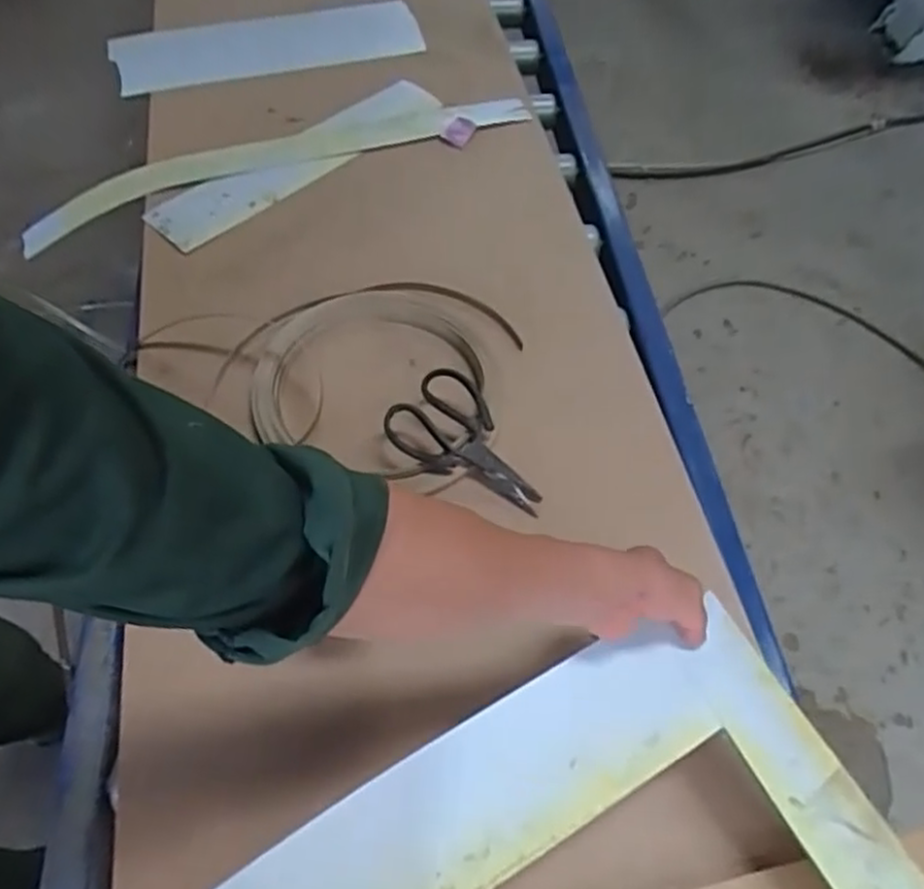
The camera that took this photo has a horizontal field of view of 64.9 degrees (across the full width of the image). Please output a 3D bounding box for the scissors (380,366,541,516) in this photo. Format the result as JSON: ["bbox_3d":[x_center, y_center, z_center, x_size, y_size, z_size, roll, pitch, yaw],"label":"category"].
[{"bbox_3d":[0.011,0.006,0.802,0.186,0.024,0.111,41,65,9],"label":"scissors"}]

